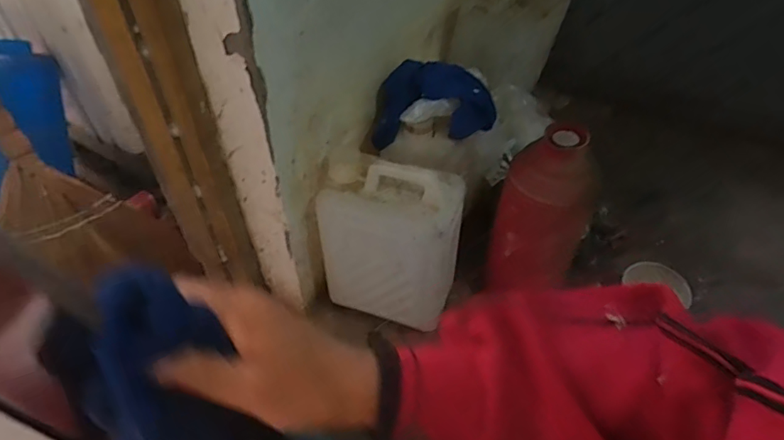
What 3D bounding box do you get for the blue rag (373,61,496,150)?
[{"bbox_3d":[0.074,-0.212,0.953,0.218,0.113,0.129,0,47,-1],"label":"blue rag"}]

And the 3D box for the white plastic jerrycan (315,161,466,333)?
[{"bbox_3d":[-0.004,0.047,0.918,0.227,0.286,0.128,15,49,12],"label":"white plastic jerrycan"}]

